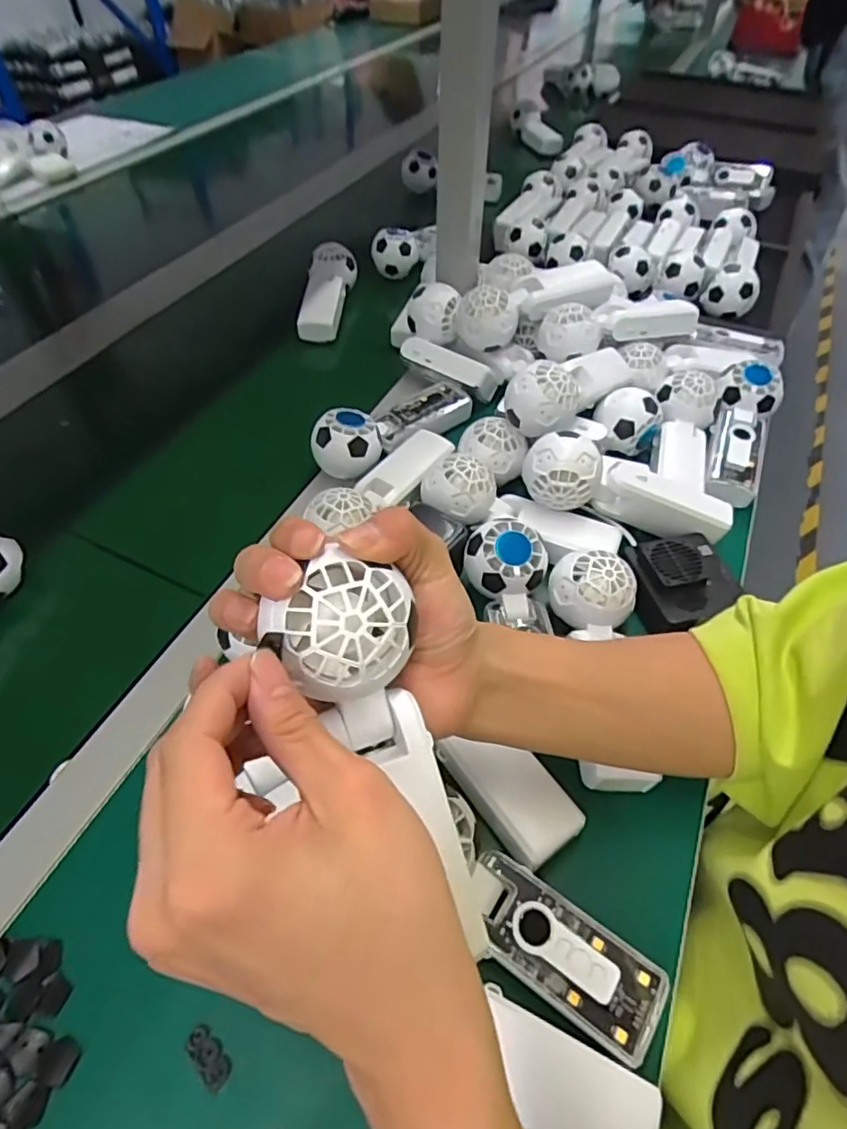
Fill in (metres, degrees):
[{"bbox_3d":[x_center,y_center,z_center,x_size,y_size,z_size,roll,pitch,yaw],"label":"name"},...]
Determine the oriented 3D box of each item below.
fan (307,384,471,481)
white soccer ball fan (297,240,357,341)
[{"bbox_3d":[-0.024,-0.135,0.569,0.175,0.048,0.061,-32,56,-33],"label":"fan"},{"bbox_3d":[-0.124,-0.349,0.761,0.064,0.058,0.167,0,51,0],"label":"white soccer ball fan"}]

